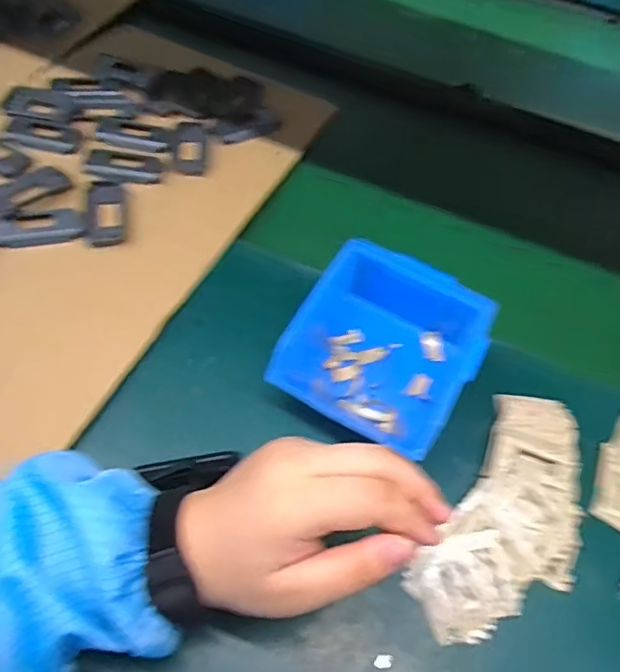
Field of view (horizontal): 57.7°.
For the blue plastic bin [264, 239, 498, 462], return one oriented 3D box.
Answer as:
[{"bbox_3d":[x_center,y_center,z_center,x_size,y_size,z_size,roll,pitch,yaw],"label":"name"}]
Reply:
[{"bbox_3d":[0.060,0.007,0.426,0.132,0.055,0.140,26,63,12],"label":"blue plastic bin"}]

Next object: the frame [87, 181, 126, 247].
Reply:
[{"bbox_3d":[-0.181,-0.109,0.497,0.031,0.012,0.076,-4,61,-6],"label":"frame"}]

